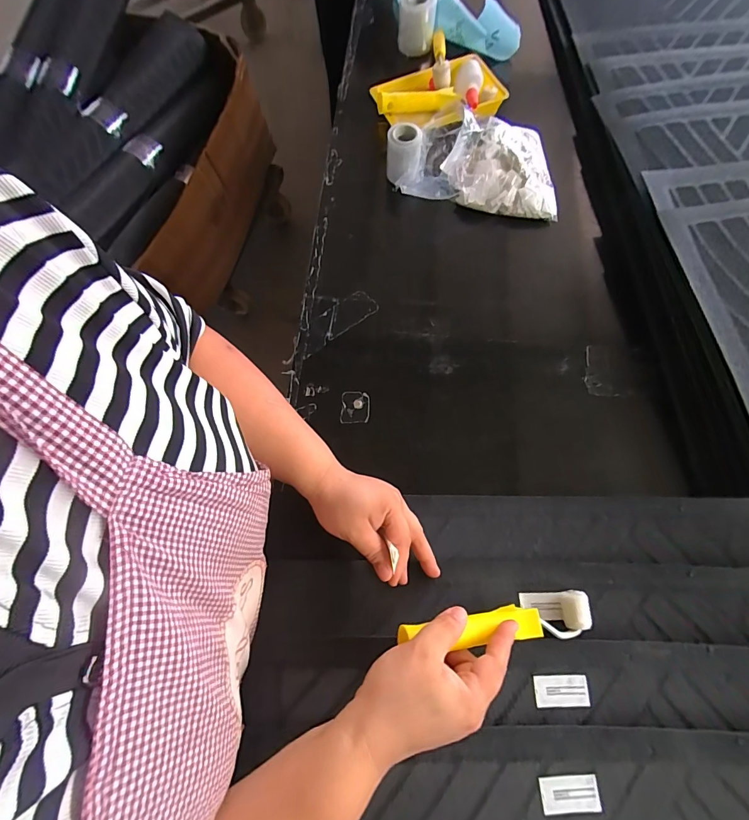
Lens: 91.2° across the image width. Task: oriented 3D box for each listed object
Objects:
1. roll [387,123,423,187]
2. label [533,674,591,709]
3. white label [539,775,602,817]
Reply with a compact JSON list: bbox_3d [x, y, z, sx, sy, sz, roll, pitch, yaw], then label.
[{"bbox_3d":[0.045,-0.378,0.551,0.055,0.062,0.063,1,72,2],"label":"roll"},{"bbox_3d":[0.181,0.271,0.354,0.051,0.004,0.026,-3,72,0],"label":"label"},{"bbox_3d":[0.174,0.342,0.324,0.050,0.004,0.026,-5,72,0],"label":"white label"}]

